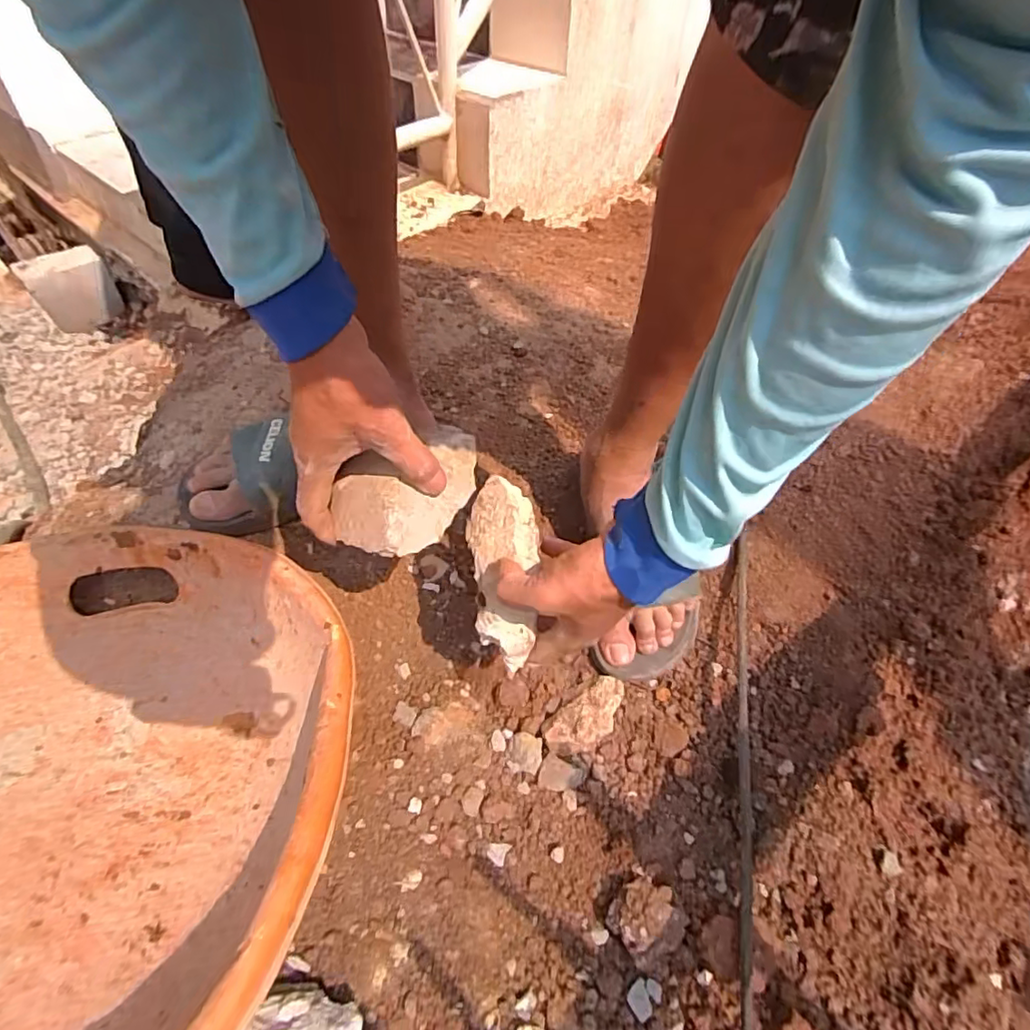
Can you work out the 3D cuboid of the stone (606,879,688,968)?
[{"bbox_3d":[0.091,0.280,0.396,0.046,0.031,0.046,1,49,-1],"label":"stone"}]

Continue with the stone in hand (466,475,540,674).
[{"bbox_3d":[-0.008,0.041,0.419,0.048,0.030,0.136,-3,84,-4],"label":"stone in hand"}]

